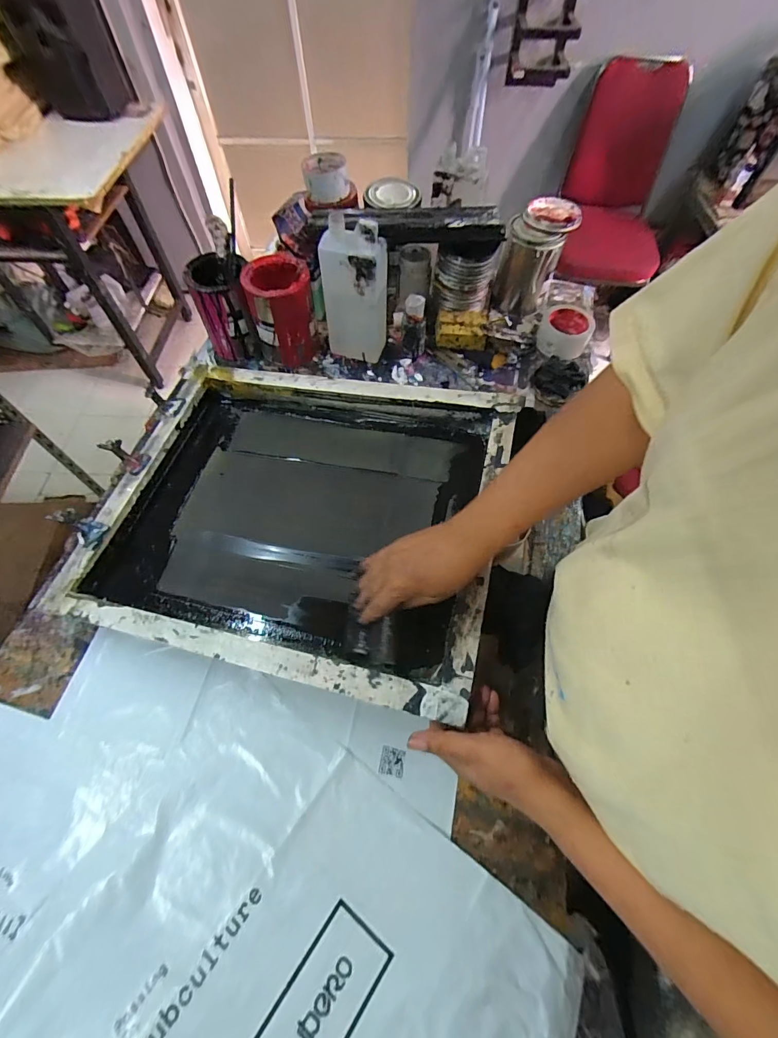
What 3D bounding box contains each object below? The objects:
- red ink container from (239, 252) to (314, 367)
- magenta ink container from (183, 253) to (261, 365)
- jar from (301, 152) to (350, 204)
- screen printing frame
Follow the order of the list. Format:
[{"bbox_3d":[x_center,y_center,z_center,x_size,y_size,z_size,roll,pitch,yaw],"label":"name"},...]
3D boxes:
[{"bbox_3d":[-0.185,-0.362,0.718,0.108,0.141,0.105,-17,63,-8],"label":"red ink container"},{"bbox_3d":[-0.292,-0.373,0.742,0.094,0.150,0.103,-11,63,-5],"label":"magenta ink container"},{"bbox_3d":[-0.114,-0.616,0.744,0.080,0.046,0.093,-7,62,-3],"label":"jar"},{"bbox_3d":[-0.129,-0.023,0.587,0.545,0.066,0.448,9,62,13],"label":"screen printing frame"}]

